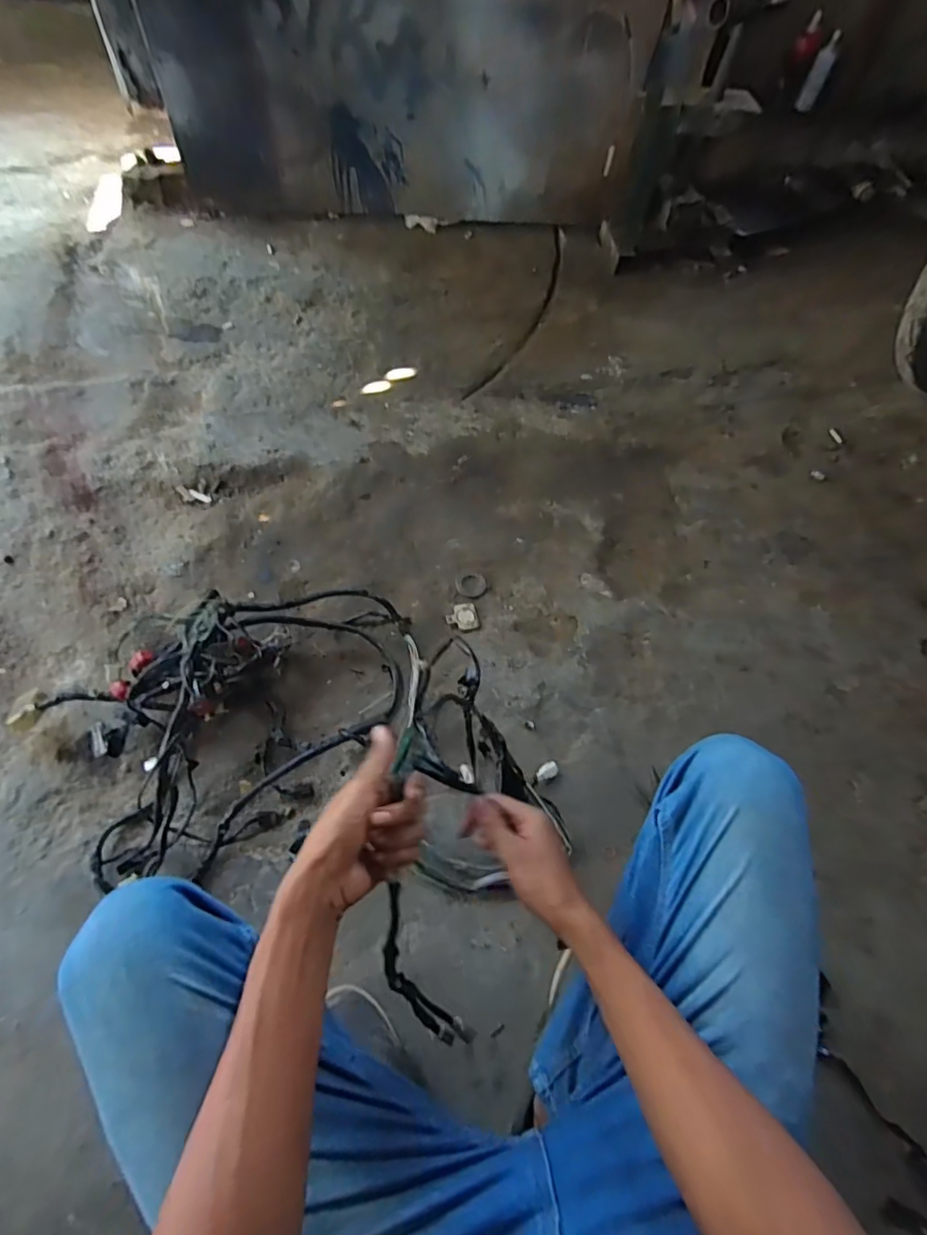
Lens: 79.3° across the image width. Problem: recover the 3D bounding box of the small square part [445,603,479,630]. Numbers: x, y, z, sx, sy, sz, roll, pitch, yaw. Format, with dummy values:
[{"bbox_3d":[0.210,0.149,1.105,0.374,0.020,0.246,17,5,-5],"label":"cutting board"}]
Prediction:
[{"bbox_3d":[-0.002,-0.002,0.974,0.054,0.005,0.051,-6,62,-7],"label":"small square part"}]

